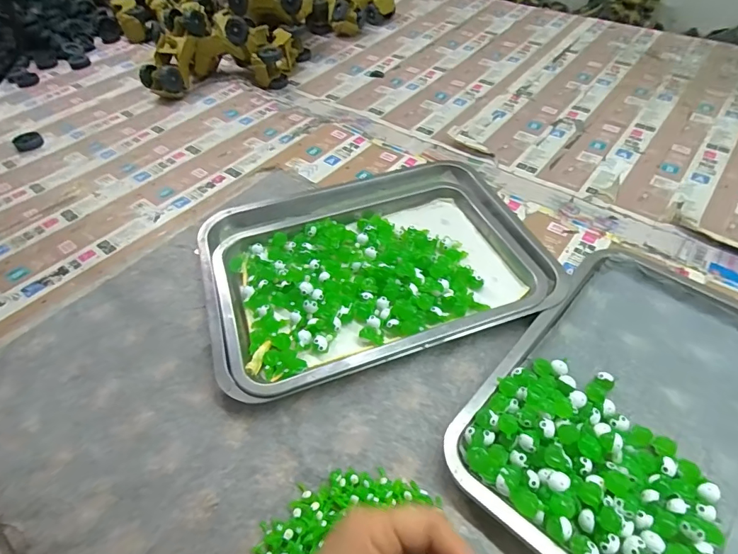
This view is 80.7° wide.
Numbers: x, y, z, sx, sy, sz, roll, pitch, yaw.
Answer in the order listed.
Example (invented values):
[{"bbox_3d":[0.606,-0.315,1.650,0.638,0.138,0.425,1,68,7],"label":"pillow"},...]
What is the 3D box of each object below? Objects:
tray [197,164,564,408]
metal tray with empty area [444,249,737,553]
[{"bbox_3d":[0.002,-0.023,0.478,0.352,0.027,0.261,-16,50,-11],"label":"tray"},{"bbox_3d":[0.248,0.112,0.346,0.258,0.027,0.312,34,58,28],"label":"metal tray with empty area"}]

